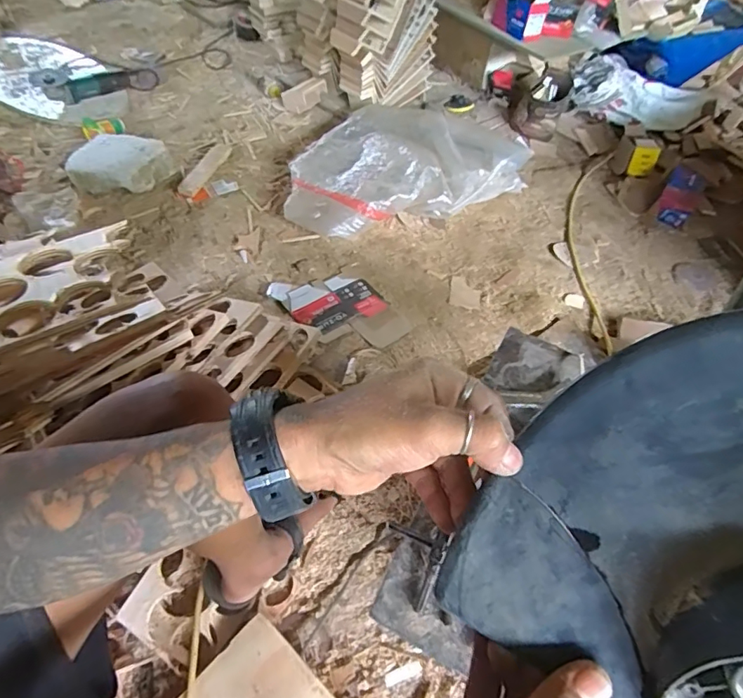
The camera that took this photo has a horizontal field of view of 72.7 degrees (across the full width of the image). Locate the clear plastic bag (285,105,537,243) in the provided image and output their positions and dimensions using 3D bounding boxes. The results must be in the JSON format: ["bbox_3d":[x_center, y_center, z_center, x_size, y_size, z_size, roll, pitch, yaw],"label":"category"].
[{"bbox_3d":[0.068,-0.519,1.362,0.654,0.132,0.456,-18,57,-19],"label":"clear plastic bag"}]

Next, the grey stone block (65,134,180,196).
[{"bbox_3d":[-0.646,-0.468,1.310,0.247,0.098,0.159,-23,57,-22],"label":"grey stone block"}]

